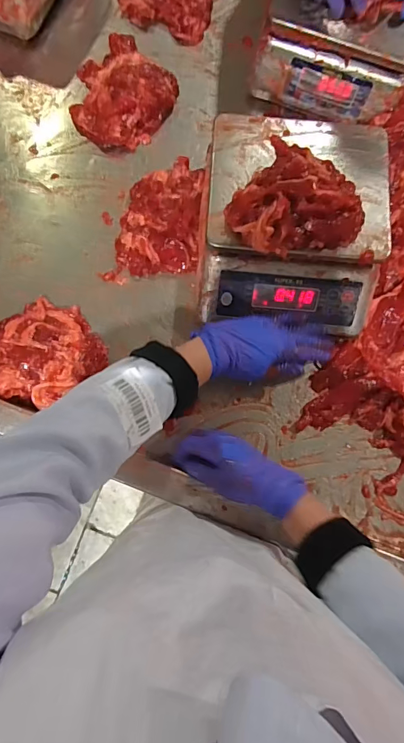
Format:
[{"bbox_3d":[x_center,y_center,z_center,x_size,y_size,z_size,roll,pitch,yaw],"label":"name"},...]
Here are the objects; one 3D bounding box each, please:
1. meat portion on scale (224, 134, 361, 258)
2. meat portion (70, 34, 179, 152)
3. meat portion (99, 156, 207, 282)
[{"bbox_3d":[0.113,-0.194,0.477,0.141,0.046,0.138,0,81,0],"label":"meat portion on scale"},{"bbox_3d":[-0.126,-0.425,0.627,0.148,0.031,0.164,38,83,5],"label":"meat portion"},{"bbox_3d":[-0.054,-0.216,0.592,0.120,0.031,0.203,17,82,3],"label":"meat portion"}]

